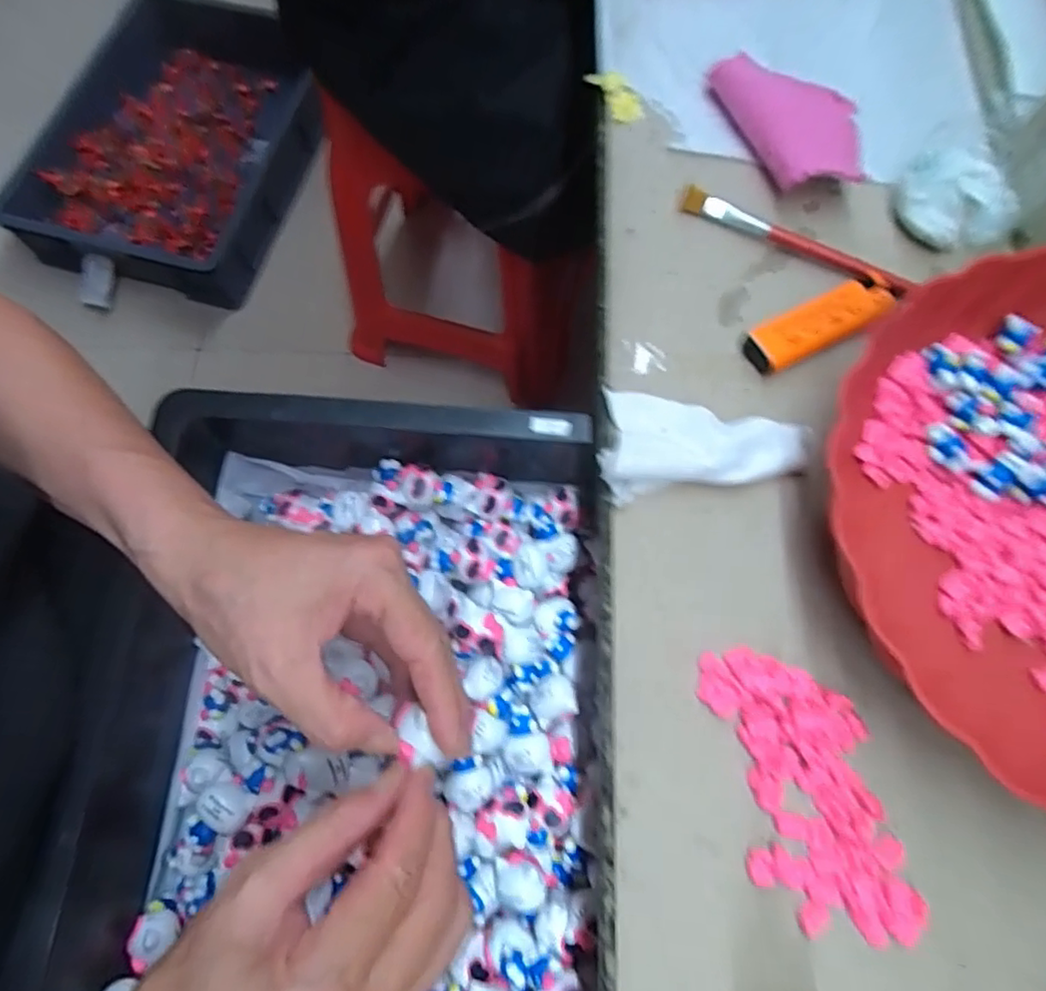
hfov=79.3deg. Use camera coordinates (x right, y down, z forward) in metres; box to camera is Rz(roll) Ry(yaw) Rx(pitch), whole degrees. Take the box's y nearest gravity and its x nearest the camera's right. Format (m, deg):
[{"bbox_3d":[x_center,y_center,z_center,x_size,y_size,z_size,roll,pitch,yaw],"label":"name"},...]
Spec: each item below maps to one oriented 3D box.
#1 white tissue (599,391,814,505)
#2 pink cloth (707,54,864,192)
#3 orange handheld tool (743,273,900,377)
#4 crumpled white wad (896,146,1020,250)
[{"bbox_3d":[0.083,-0.028,0.296,0.095,0.011,0.054,-4,72,-2],"label":"white tissue"},{"bbox_3d":[0.148,-0.205,0.348,0.052,0.021,0.095,-27,74,-9],"label":"pink cloth"},{"bbox_3d":[0.149,-0.086,0.315,0.079,0.016,0.024,-27,74,-9],"label":"orange handheld tool"},{"bbox_3d":[0.234,-0.161,0.341,0.056,0.018,0.058,27,73,8],"label":"crumpled white wad"}]

